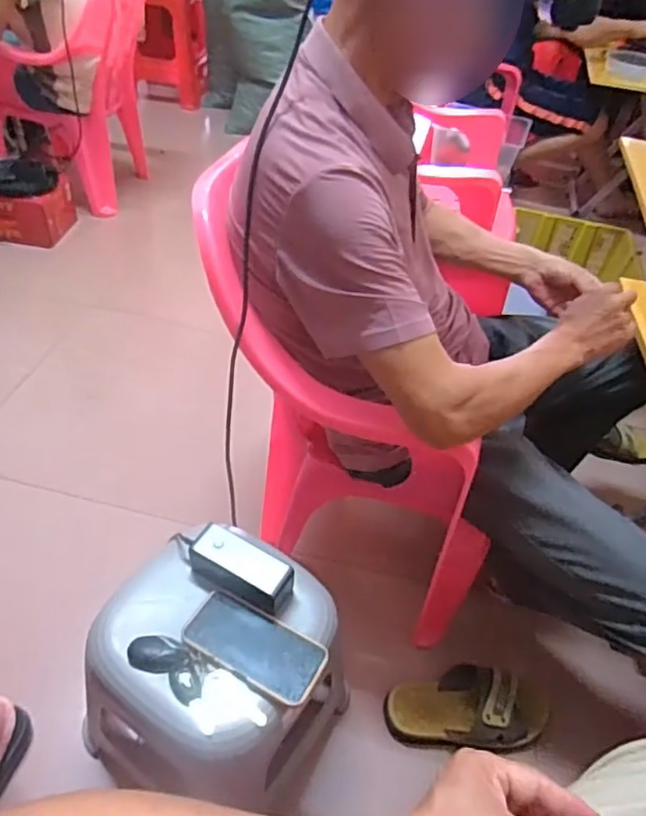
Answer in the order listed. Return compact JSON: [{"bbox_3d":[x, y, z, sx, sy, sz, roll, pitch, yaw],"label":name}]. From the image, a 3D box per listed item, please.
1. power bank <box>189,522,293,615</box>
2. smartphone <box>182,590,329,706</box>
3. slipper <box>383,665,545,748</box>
[{"bbox_3d":[-0.104,0.202,0.764,0.131,0.053,0.056,24,46,16],"label":"power bank"},{"bbox_3d":[-0.082,0.281,0.720,0.168,0.013,0.081,25,46,18],"label":"smartphone"},{"bbox_3d":[0.235,0.470,0.945,0.255,0.060,0.108,0,44,-8],"label":"slipper"}]

